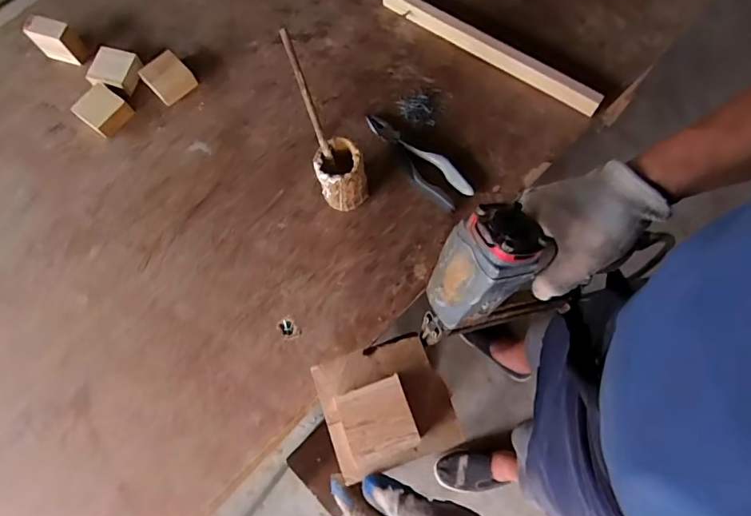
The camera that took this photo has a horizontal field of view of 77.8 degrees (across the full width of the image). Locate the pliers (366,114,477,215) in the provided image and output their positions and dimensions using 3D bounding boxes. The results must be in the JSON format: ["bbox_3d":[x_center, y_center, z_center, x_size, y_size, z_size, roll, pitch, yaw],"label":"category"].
[{"bbox_3d":[0.059,-0.147,0.679,0.059,0.013,0.191,-40,77,-10],"label":"pliers"}]

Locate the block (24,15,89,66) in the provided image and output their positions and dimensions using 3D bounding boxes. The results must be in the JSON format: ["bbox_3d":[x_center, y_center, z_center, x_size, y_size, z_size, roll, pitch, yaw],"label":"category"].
[{"bbox_3d":[-0.495,-0.337,0.723,0.067,0.066,0.032,15,75,5],"label":"block"}]

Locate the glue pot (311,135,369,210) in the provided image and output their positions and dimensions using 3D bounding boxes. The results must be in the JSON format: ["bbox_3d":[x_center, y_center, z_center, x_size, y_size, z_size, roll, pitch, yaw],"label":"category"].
[{"bbox_3d":[-0.046,-0.110,0.630,0.062,0.089,0.064,0,74,1],"label":"glue pot"}]

